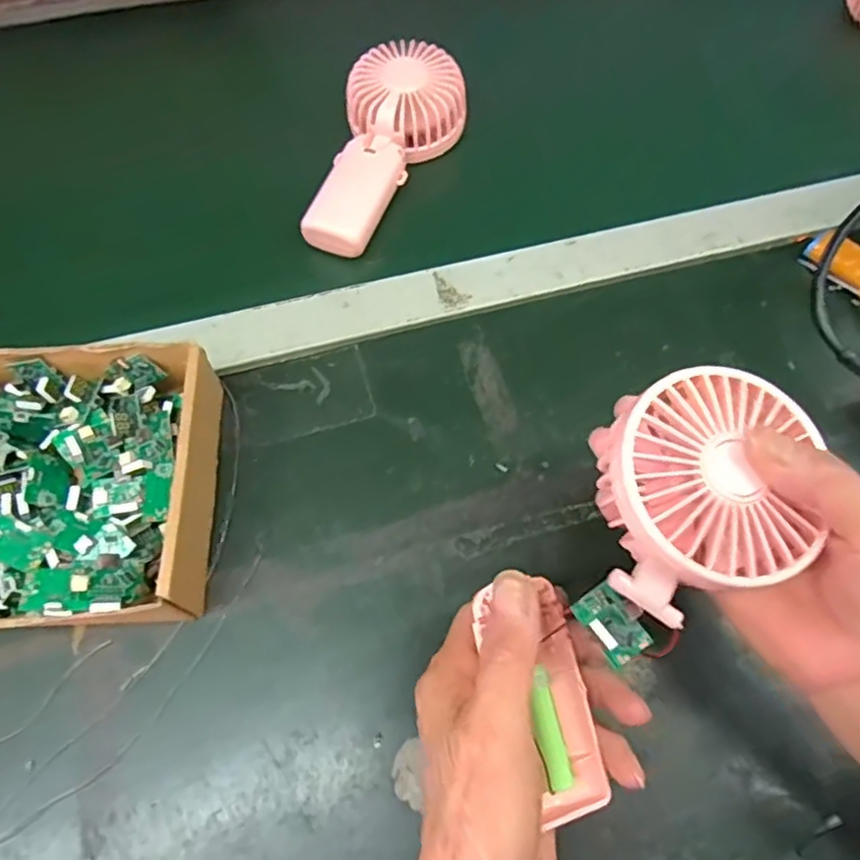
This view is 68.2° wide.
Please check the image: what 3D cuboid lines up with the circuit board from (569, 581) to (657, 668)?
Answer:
[{"bbox_3d":[0.077,0.082,0.268,0.021,0.004,0.031,-33,70,-17],"label":"circuit board"}]

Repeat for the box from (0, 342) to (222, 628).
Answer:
[{"bbox_3d":[-0.197,0.029,0.325,0.165,0.053,0.138,-1,65,-3],"label":"box"}]

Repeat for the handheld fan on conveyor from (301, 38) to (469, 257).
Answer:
[{"bbox_3d":[-0.027,-0.206,0.455,0.084,0.043,0.177,14,65,4],"label":"handheld fan on conveyor"}]

